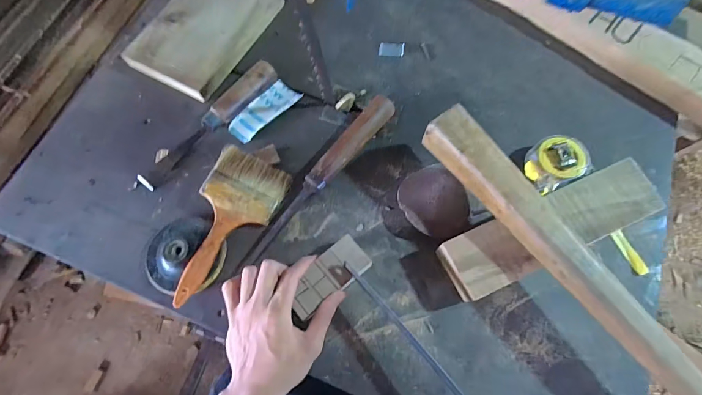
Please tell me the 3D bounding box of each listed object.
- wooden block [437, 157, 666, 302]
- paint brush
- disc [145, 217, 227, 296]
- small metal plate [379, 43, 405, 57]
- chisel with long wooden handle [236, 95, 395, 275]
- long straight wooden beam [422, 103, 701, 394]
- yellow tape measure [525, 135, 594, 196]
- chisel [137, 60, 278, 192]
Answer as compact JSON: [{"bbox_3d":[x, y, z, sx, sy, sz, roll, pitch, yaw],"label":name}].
[{"bbox_3d":[0.220,0.036,0.385,0.246,0.034,0.065,-23,71,-6],"label":"wooden block"},{"bbox_3d":[-0.146,0.034,0.404,0.086,0.026,0.185,19,72,9],"label":"paint brush"},{"bbox_3d":[-0.194,0.063,0.398,0.091,0.028,0.088,-1,70,2],"label":"disc"},{"bbox_3d":[0.061,-0.220,0.509,0.037,0.004,0.025,5,70,4],"label":"small metal plate"},{"bbox_3d":[-0.037,-0.024,0.424,0.030,0.030,0.269,36,75,14],"label":"chisel with long wooden handle"},{"bbox_3d":[0.204,0.048,0.331,0.043,0.032,0.348,-36,73,-10],"label":"long straight wooden beam"},{"bbox_3d":[0.251,-0.043,0.420,0.074,0.028,0.060,-24,71,-7],"label":"yellow tape measure"},{"bbox_3d":[-0.189,-0.101,0.454,0.022,0.037,0.224,41,76,15],"label":"chisel"}]

